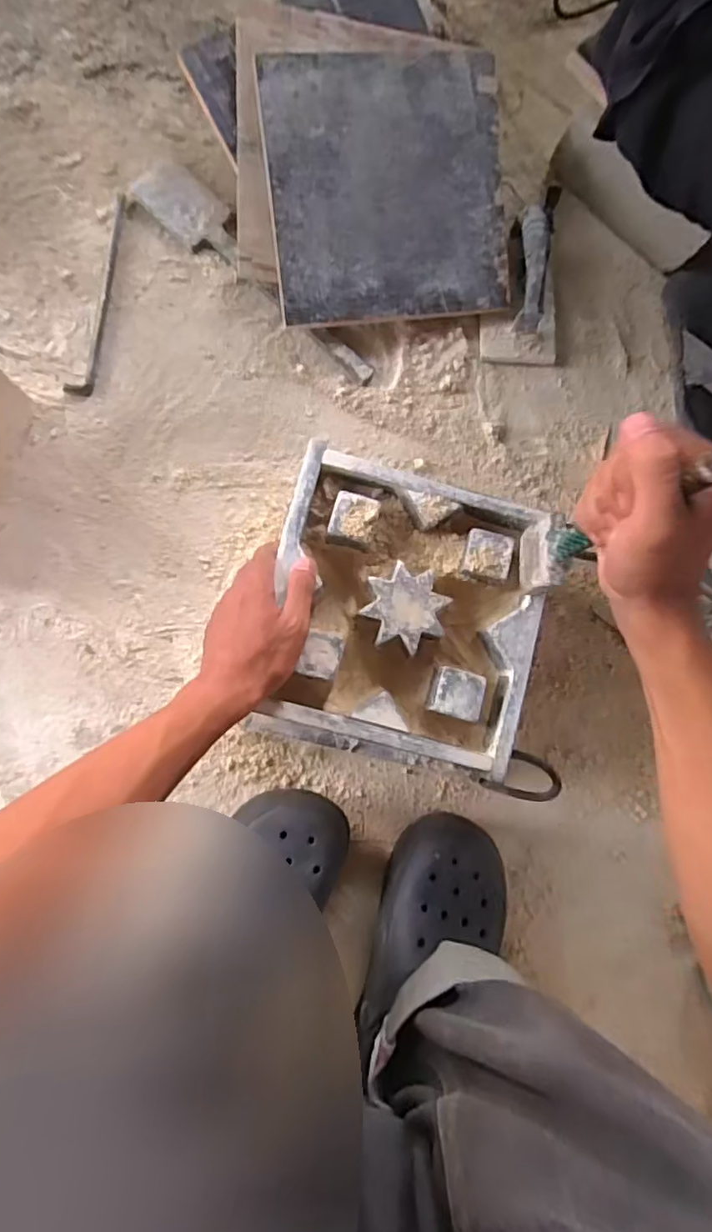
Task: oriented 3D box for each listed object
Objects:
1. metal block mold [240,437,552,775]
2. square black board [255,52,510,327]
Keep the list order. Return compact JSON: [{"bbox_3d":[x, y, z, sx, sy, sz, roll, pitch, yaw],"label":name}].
[{"bbox_3d":[0.040,0.000,0.505,0.217,0.048,0.235,12,82,-3],"label":"metal block mold"},{"bbox_3d":[0.035,-0.441,0.605,0.243,0.008,0.241,-7,102,-7],"label":"square black board"}]

